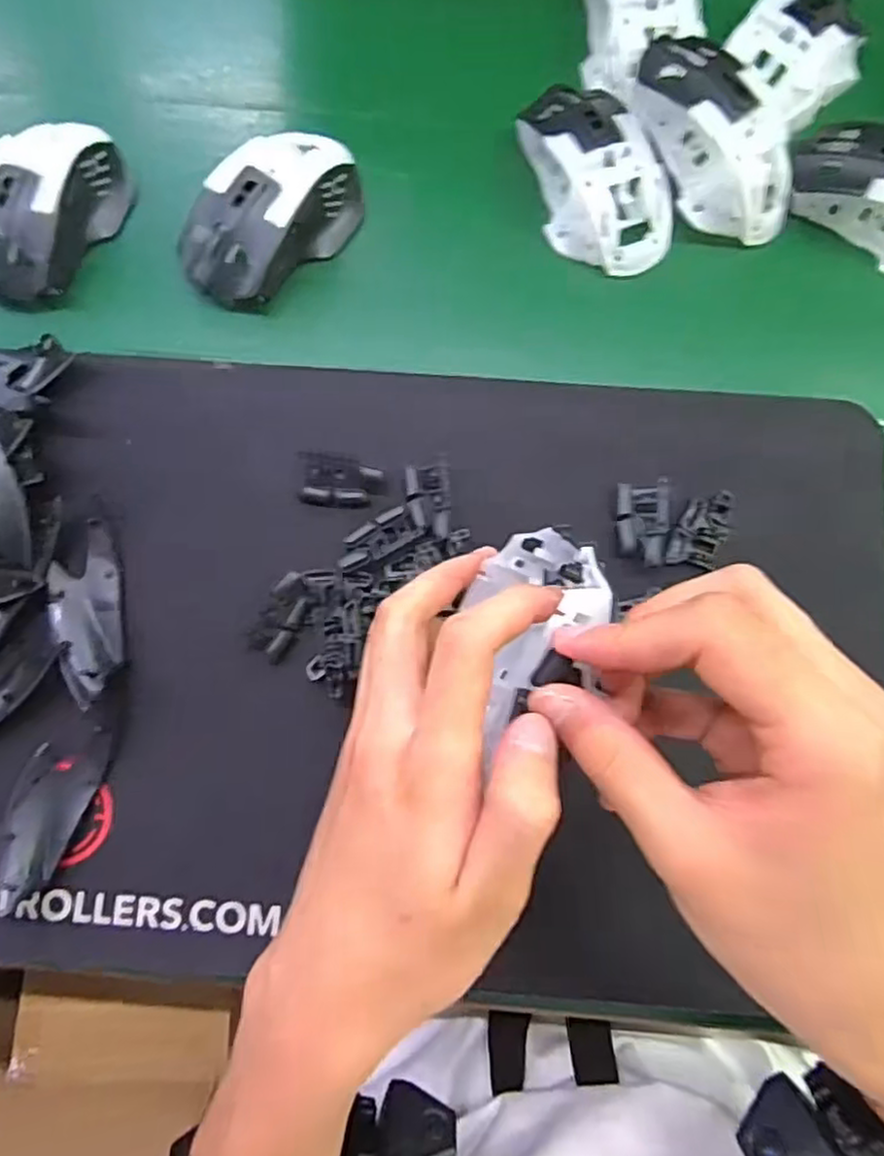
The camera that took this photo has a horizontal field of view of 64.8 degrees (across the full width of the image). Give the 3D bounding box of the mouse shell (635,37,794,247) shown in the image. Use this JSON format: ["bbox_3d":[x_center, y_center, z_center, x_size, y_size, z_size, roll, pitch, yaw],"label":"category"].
[{"bbox_3d":[0.149,-0.234,0.371,0.058,0.032,0.113,-40,102,-7],"label":"mouse shell"}]

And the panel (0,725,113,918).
[{"bbox_3d":[-0.191,0.110,0.332,0.037,0.016,0.086,25,80,5],"label":"panel"}]

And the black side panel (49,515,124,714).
[{"bbox_3d":[-0.177,0.017,0.347,0.033,0.014,0.087,-6,79,-1],"label":"black side panel"}]

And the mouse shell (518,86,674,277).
[{"bbox_3d":[0.087,-0.224,0.383,0.062,0.031,0.109,-17,80,-3],"label":"mouse shell"}]

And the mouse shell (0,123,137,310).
[{"bbox_3d":[-0.219,-0.206,0.384,0.061,0.040,0.112,19,80,4],"label":"mouse shell"}]

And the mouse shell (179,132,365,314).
[{"bbox_3d":[-0.092,-0.200,0.388,0.063,0.050,0.115,36,81,7],"label":"mouse shell"}]

